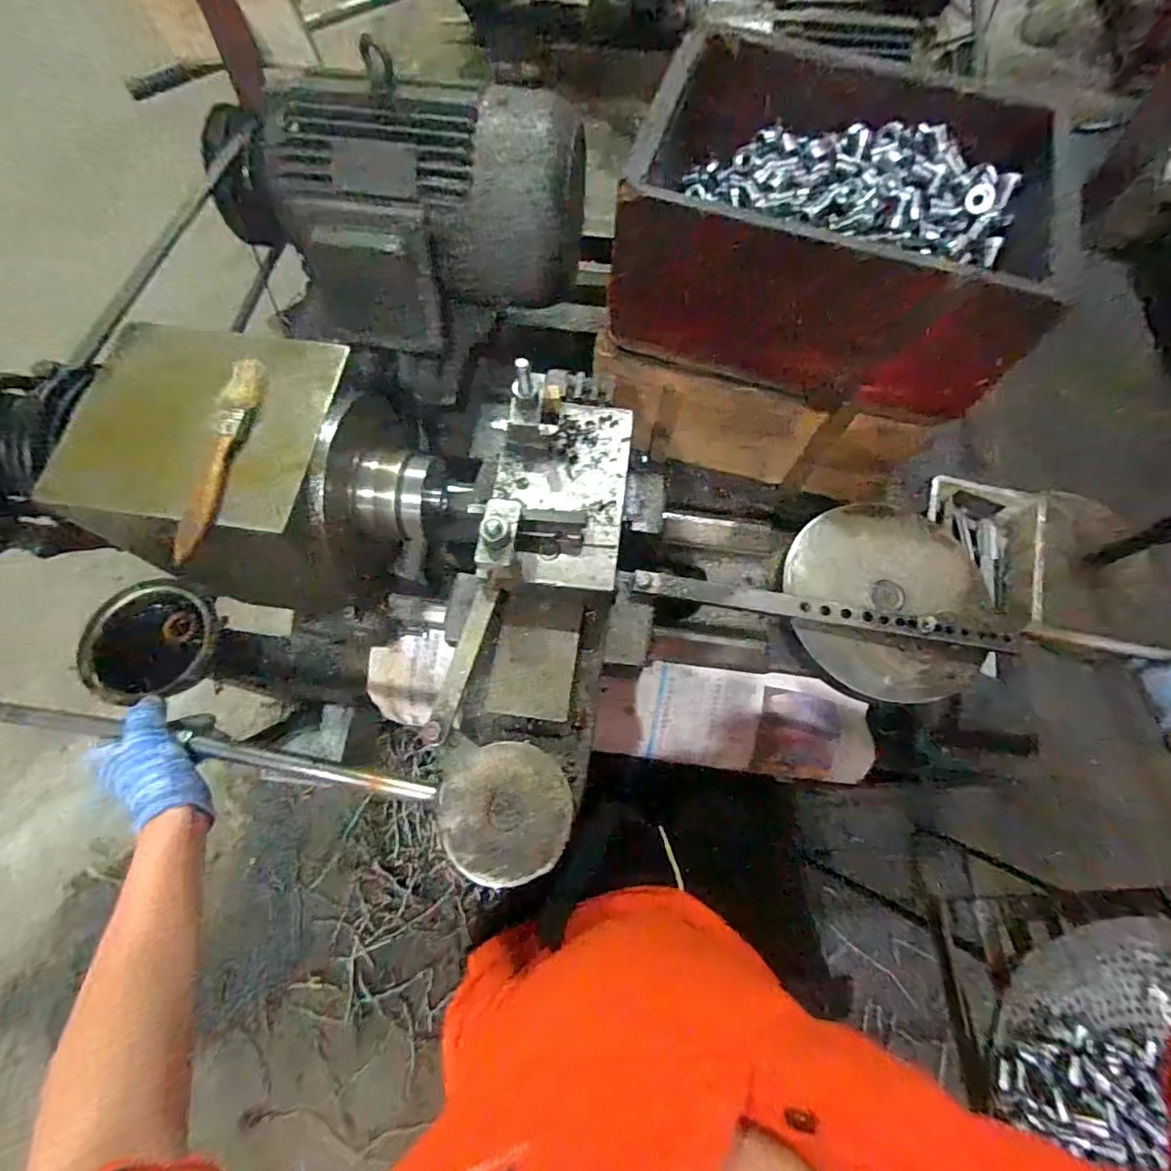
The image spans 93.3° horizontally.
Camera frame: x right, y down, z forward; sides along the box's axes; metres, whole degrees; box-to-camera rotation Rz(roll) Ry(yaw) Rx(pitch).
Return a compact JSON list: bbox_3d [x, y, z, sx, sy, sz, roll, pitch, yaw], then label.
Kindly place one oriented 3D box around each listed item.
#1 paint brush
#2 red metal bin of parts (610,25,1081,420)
[{"bbox_3d":[-0.242,-0.088,0.368,0.021,0.013,0.151,6,69,1],"label":"paint brush"},{"bbox_3d":[0.224,-0.334,0.531,0.344,0.150,0.240,16,69,4],"label":"red metal bin of parts"}]

